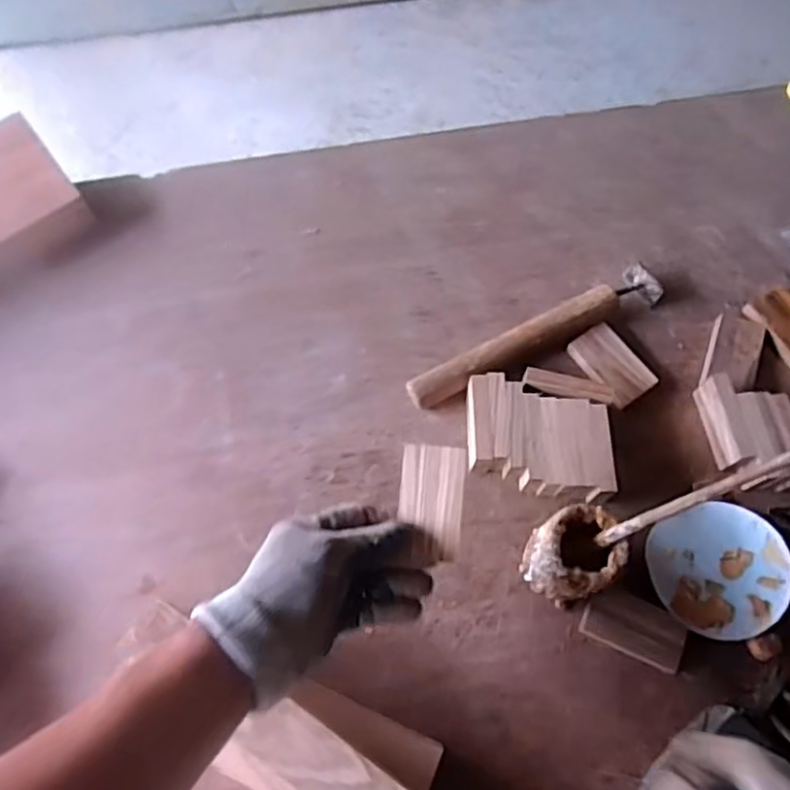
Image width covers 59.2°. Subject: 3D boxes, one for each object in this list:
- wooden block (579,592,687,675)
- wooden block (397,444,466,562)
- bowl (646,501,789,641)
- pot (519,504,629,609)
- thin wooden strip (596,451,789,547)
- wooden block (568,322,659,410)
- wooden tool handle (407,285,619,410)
[{"bbox_3d":[0.206,0.198,0.592,0.081,0.008,0.044,25,70,8],"label":"wooden block"},{"bbox_3d":[0.025,0.074,0.492,0.044,0.010,0.077,5,67,3],"label":"wooden block"},{"bbox_3d":[0.282,0.150,0.600,0.106,0.031,0.109,0,67,0],"label":"bowl"},{"bbox_3d":[0.146,0.135,0.578,0.063,0.087,0.062,0,69,-1],"label":"pot"},{"bbox_3d":[0.201,0.075,0.483,0.009,0.171,0.011,-1,63,-33],"label":"thin wooden strip"},{"bbox_3d":[0.215,-0.030,0.688,0.048,0.019,0.081,-32,73,-13],"label":"wooden block"},{"bbox_3d":[0.118,-0.046,0.683,0.223,0.034,0.035,-27,72,-11],"label":"wooden tool handle"}]

